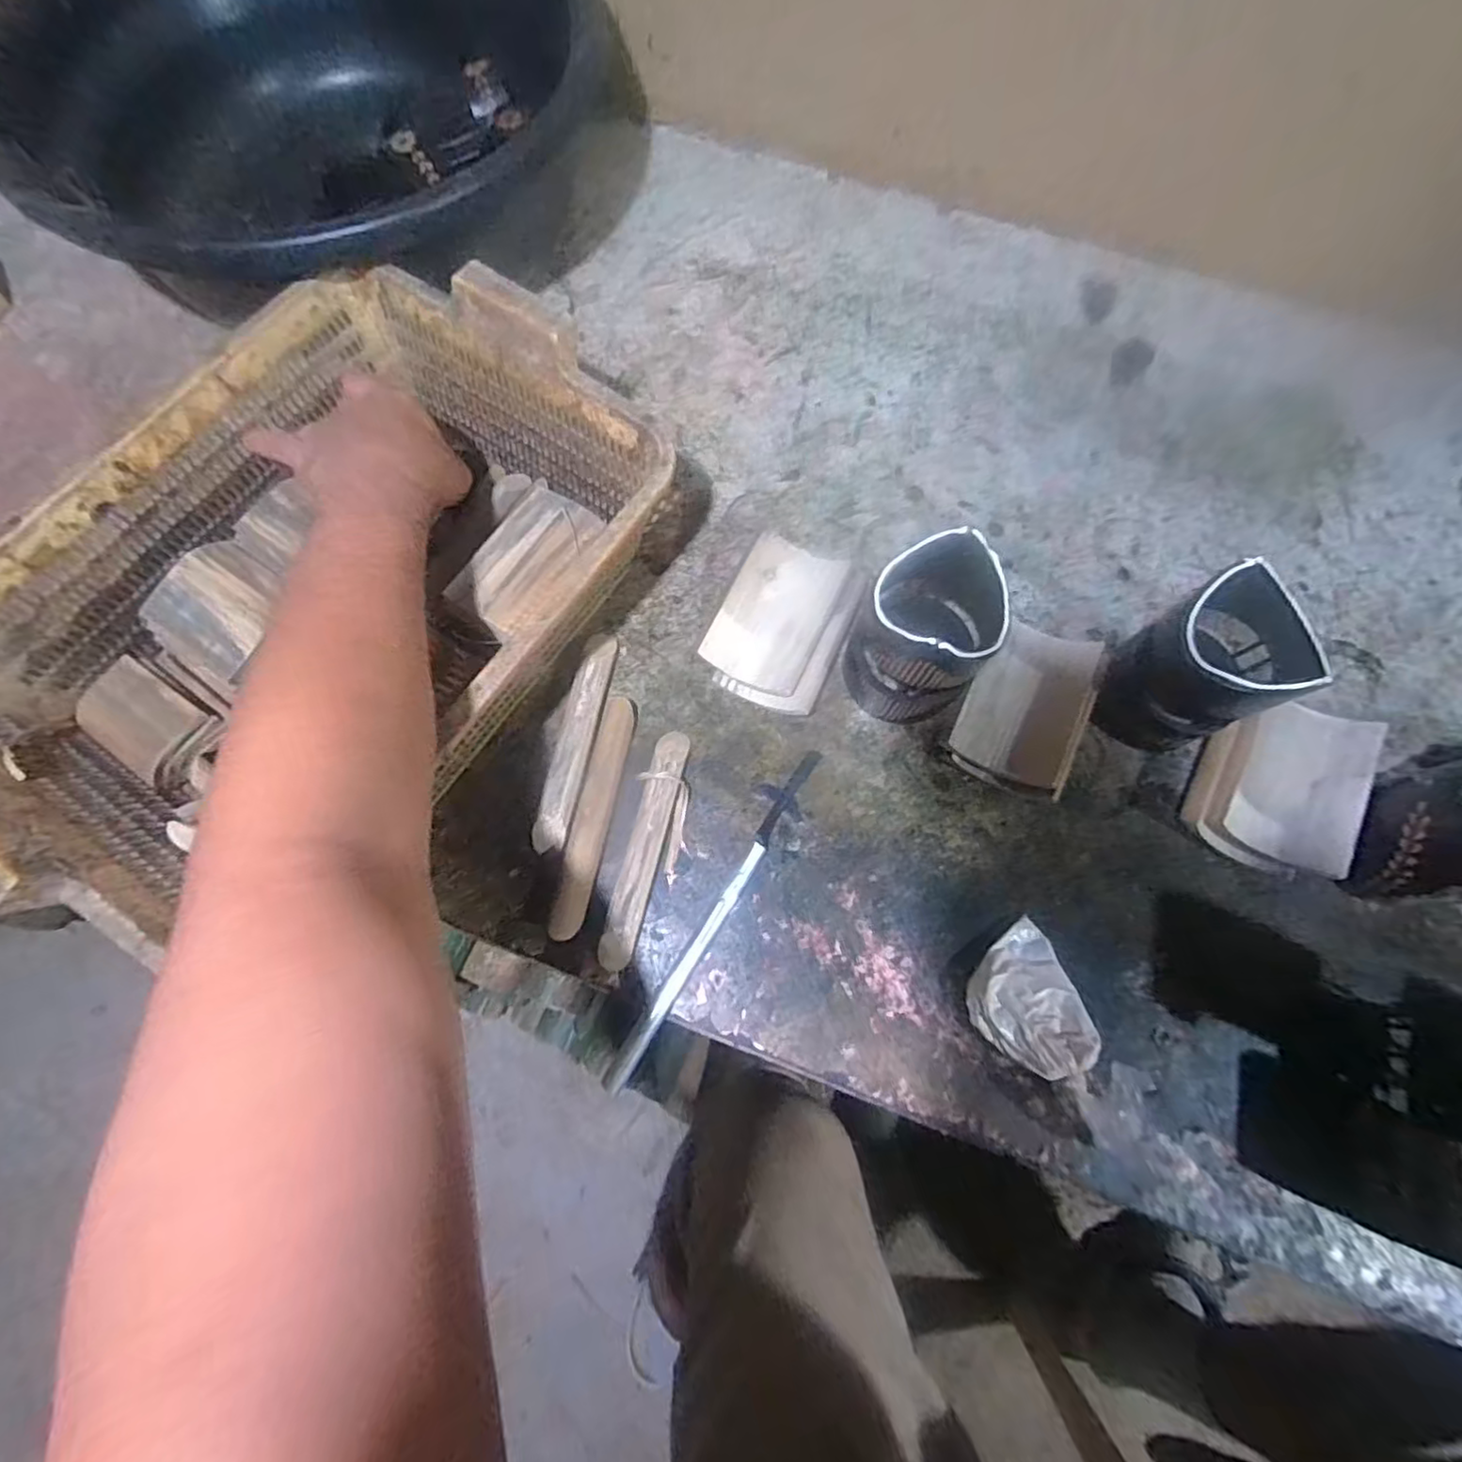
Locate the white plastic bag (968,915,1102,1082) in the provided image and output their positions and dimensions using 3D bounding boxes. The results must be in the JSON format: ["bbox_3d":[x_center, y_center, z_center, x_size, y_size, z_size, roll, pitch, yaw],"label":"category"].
[{"bbox_3d":[0.183,0.169,0.405,0.066,0.025,0.082,-20,75,-7],"label":"white plastic bag"}]

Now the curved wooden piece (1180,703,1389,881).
[{"bbox_3d":[0.371,0.033,0.443,0.090,0.042,0.128,33,75,8],"label":"curved wooden piece"}]

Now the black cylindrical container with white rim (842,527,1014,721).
[{"bbox_3d":[0.123,-0.060,0.424,0.072,0.123,0.075,0,73,-1],"label":"black cylindrical container with white rim"}]

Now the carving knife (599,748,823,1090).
[{"bbox_3d":[-0.006,0.112,0.419,0.013,0.016,0.241,31,75,8],"label":"carving knife"}]

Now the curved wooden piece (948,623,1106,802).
[{"bbox_3d":[0.203,-0.016,0.458,0.075,0.031,0.117,27,74,7],"label":"curved wooden piece"}]

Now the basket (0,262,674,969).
[{"bbox_3d":[-0.255,-0.089,0.421,0.288,0.127,0.409,36,75,9],"label":"basket"}]

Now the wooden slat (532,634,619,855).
[{"bbox_3d":[-0.104,0.004,0.447,0.024,0.015,0.153,11,73,2],"label":"wooden slat"}]

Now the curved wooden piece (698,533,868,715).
[{"bbox_3d":[0.038,-0.078,0.472,0.088,0.026,0.125,24,74,6],"label":"curved wooden piece"}]

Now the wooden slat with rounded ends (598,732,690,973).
[{"bbox_3d":[-0.050,0.075,0.426,0.031,0.017,0.152,13,73,3],"label":"wooden slat with rounded ends"}]

